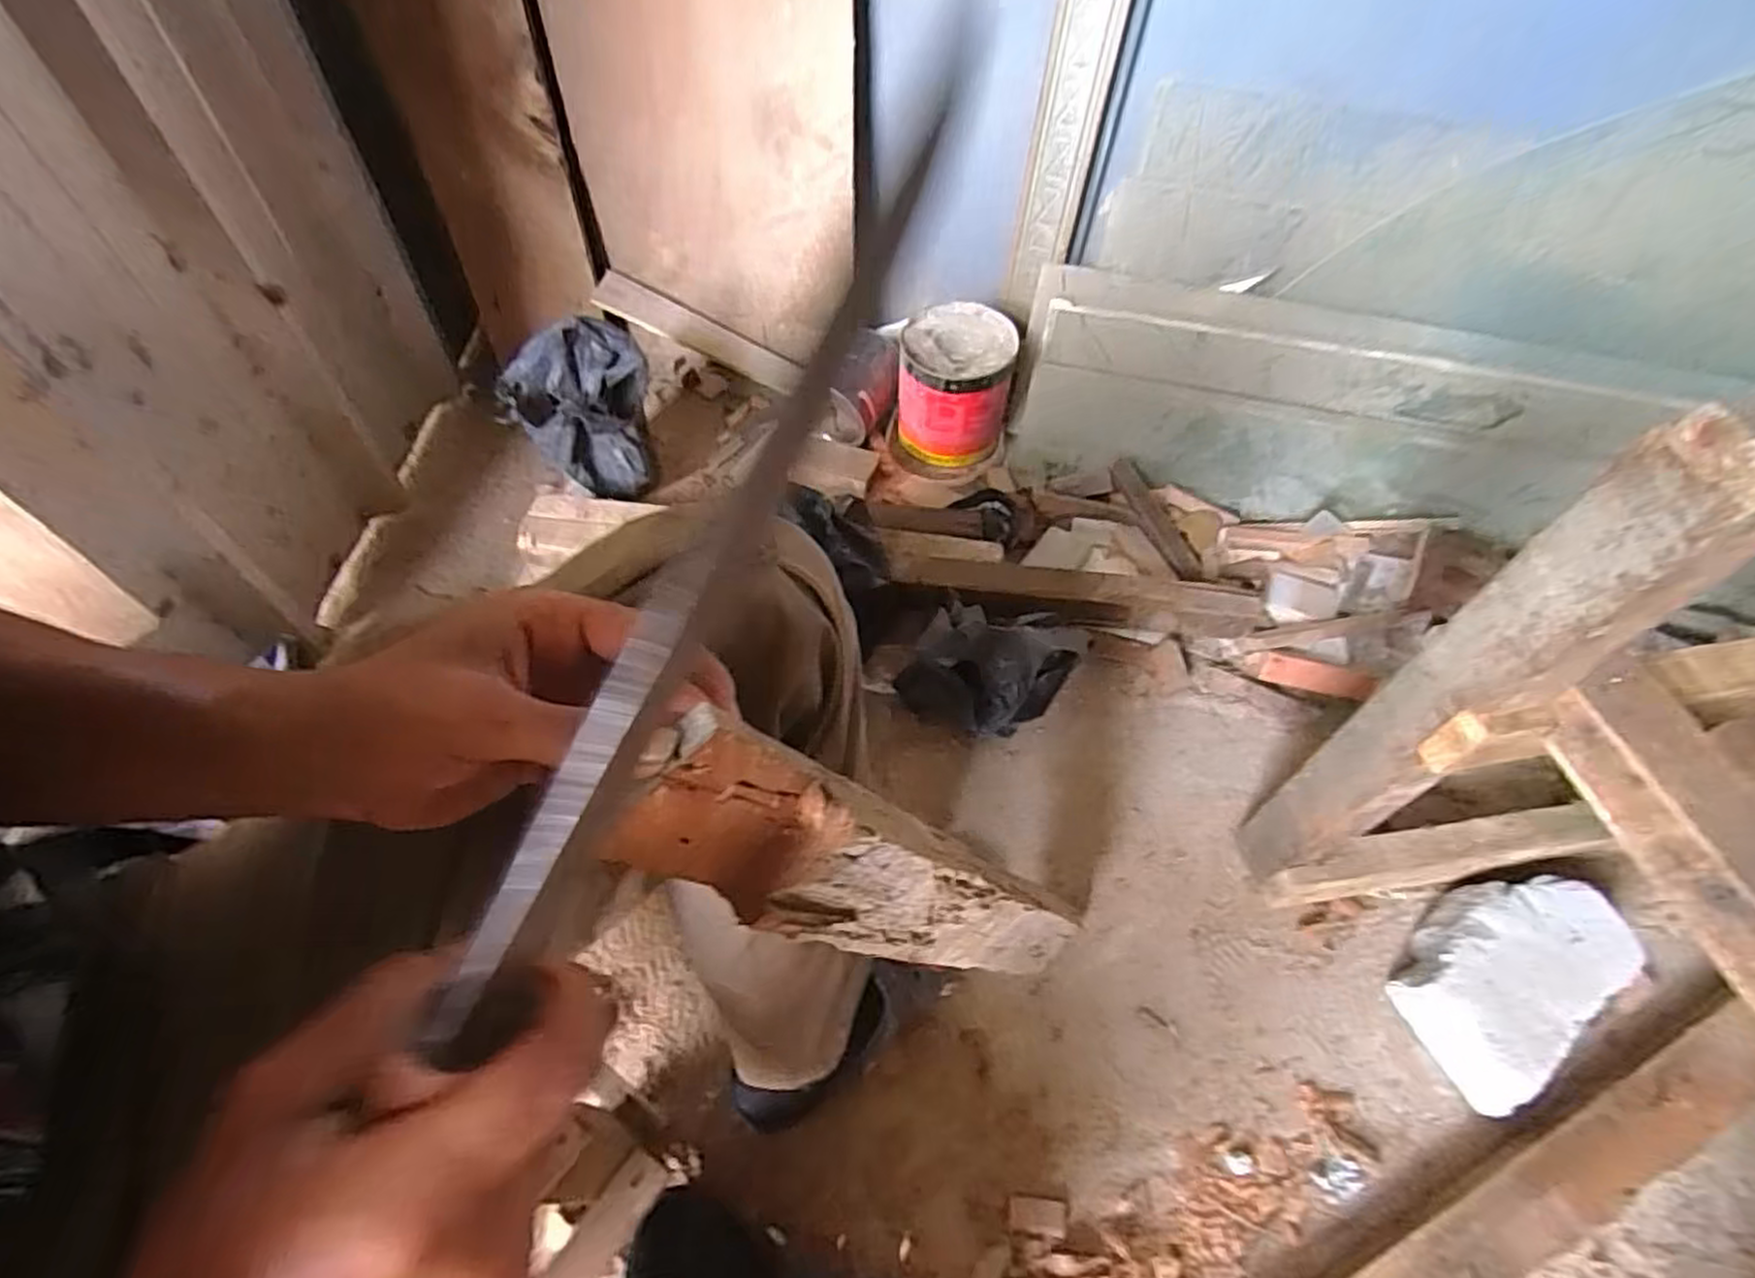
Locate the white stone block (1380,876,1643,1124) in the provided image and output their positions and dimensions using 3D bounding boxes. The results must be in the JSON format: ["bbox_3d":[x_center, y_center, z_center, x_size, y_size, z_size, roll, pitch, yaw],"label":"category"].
[{"bbox_3d":[0.565,0.298,0.677,0.218,0.071,0.119,-31,62,-22],"label":"white stone block"}]

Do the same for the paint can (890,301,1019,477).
[{"bbox_3d":[0.105,-0.351,1.030,0.151,0.139,0.161,12,55,6],"label":"paint can"}]

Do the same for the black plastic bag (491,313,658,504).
[{"bbox_3d":[-0.351,-0.264,0.891,0.152,0.174,0.121,0,56,-3],"label":"black plastic bag"}]

